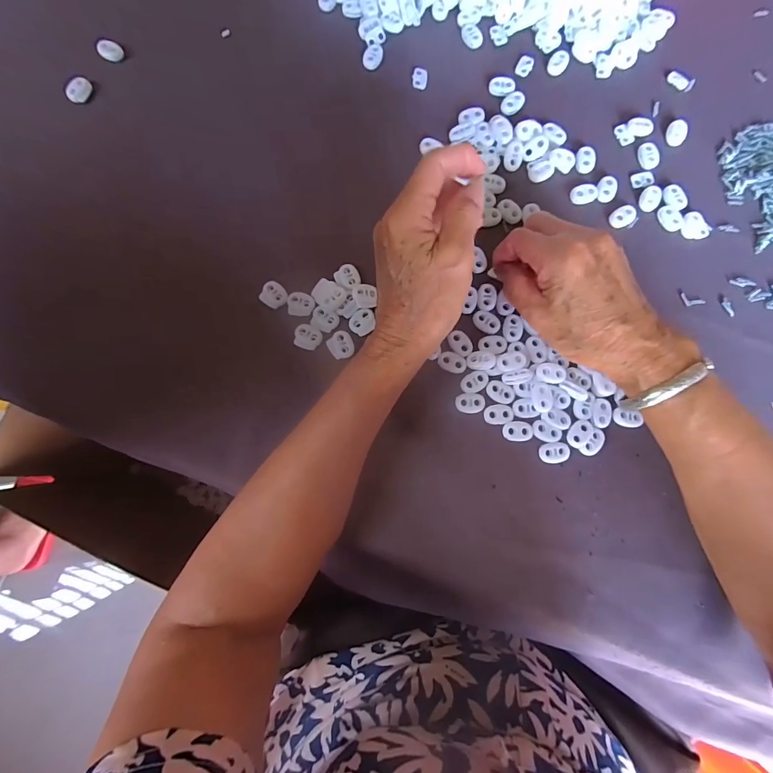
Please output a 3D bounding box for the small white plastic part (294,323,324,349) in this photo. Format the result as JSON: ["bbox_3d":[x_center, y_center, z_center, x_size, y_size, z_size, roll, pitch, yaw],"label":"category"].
[{"bbox_3d":[-0.063,-0.039,0.304,0.021,0.006,0.018,21,81,3],"label":"small white plastic part"}]

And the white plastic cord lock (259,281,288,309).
[{"bbox_3d":[-0.091,-0.074,0.310,0.020,0.006,0.020,40,83,5],"label":"white plastic cord lock"}]

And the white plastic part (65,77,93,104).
[{"bbox_3d":[-0.271,-0.262,0.337,0.016,0.006,0.024,25,82,3],"label":"white plastic part"}]

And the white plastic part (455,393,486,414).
[{"bbox_3d":[0.065,0.013,0.295,0.022,0.004,0.015,-1,81,-1],"label":"white plastic part"}]

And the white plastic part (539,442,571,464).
[{"bbox_3d":[0.128,0.051,0.290,0.023,0.004,0.015,-4,81,-1],"label":"white plastic part"}]

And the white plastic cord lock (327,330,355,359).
[{"bbox_3d":[-0.036,-0.034,0.302,0.020,0.004,0.022,-24,82,-4],"label":"white plastic cord lock"}]

